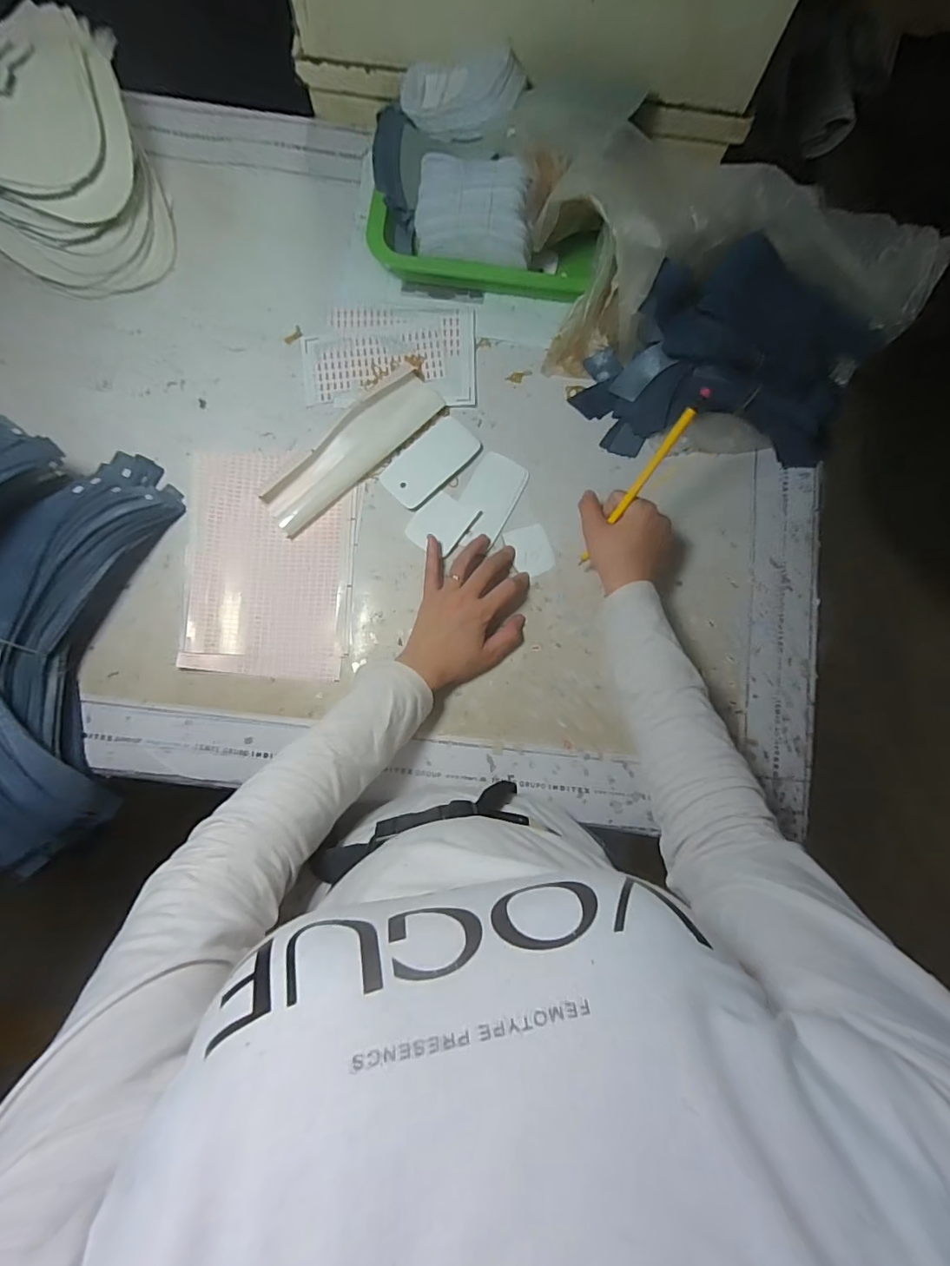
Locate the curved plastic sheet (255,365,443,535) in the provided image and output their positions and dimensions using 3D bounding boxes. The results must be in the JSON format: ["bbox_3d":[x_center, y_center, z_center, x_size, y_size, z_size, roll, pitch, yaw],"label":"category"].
[{"bbox_3d":[-0.123,-0.185,0.521,0.206,0.017,0.055,-42,85,-7],"label":"curved plastic sheet"}]

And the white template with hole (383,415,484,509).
[{"bbox_3d":[-0.044,-0.174,0.528,0.104,0.004,0.049,-44,87,-8],"label":"white template with hole"}]

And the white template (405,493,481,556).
[{"bbox_3d":[-0.035,-0.111,0.523,0.050,0.004,0.062,36,83,3],"label":"white template"}]

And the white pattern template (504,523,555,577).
[{"bbox_3d":[0.057,-0.084,0.527,0.042,0.004,0.052,-21,83,-5],"label":"white pattern template"}]

